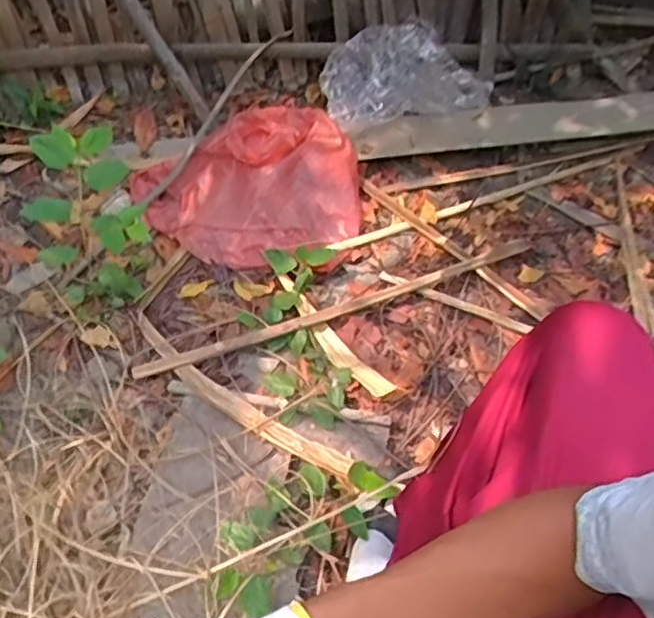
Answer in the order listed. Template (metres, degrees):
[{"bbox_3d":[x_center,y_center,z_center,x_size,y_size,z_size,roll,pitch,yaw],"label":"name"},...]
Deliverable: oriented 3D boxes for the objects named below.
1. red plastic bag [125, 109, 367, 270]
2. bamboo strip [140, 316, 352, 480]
[{"bbox_3d":[-0.130,-0.223,1.219,0.384,0.109,0.291,-23,52,-19],"label":"red plastic bag"},{"bbox_3d":[-0.138,0.121,0.963,0.418,0.022,0.054,29,55,23],"label":"bamboo strip"}]

